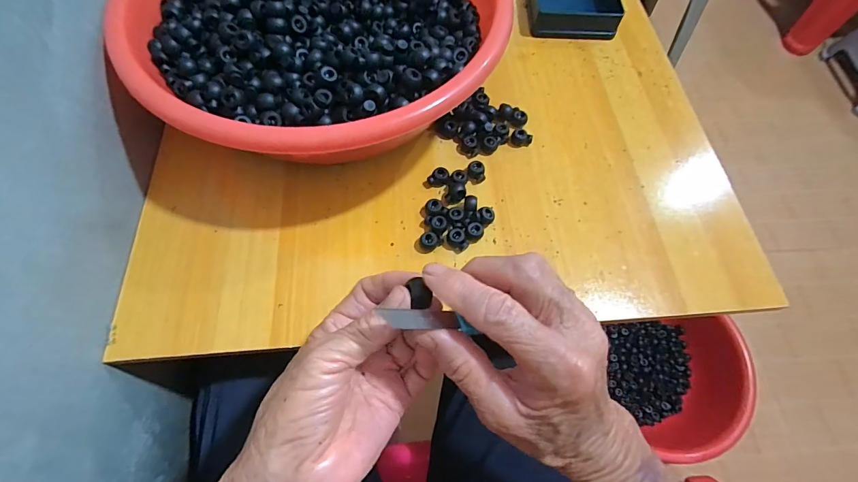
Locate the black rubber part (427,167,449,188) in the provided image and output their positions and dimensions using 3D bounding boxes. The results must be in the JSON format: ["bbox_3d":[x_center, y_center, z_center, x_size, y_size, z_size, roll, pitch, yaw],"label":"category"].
[{"bbox_3d":[0.010,-0.065,0.391,0.020,0.012,0.016,12,65,3],"label":"black rubber part"}]

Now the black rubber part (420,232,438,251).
[{"bbox_3d":[0.000,0.001,0.359,0.016,0.012,0.014,15,65,4],"label":"black rubber part"}]

